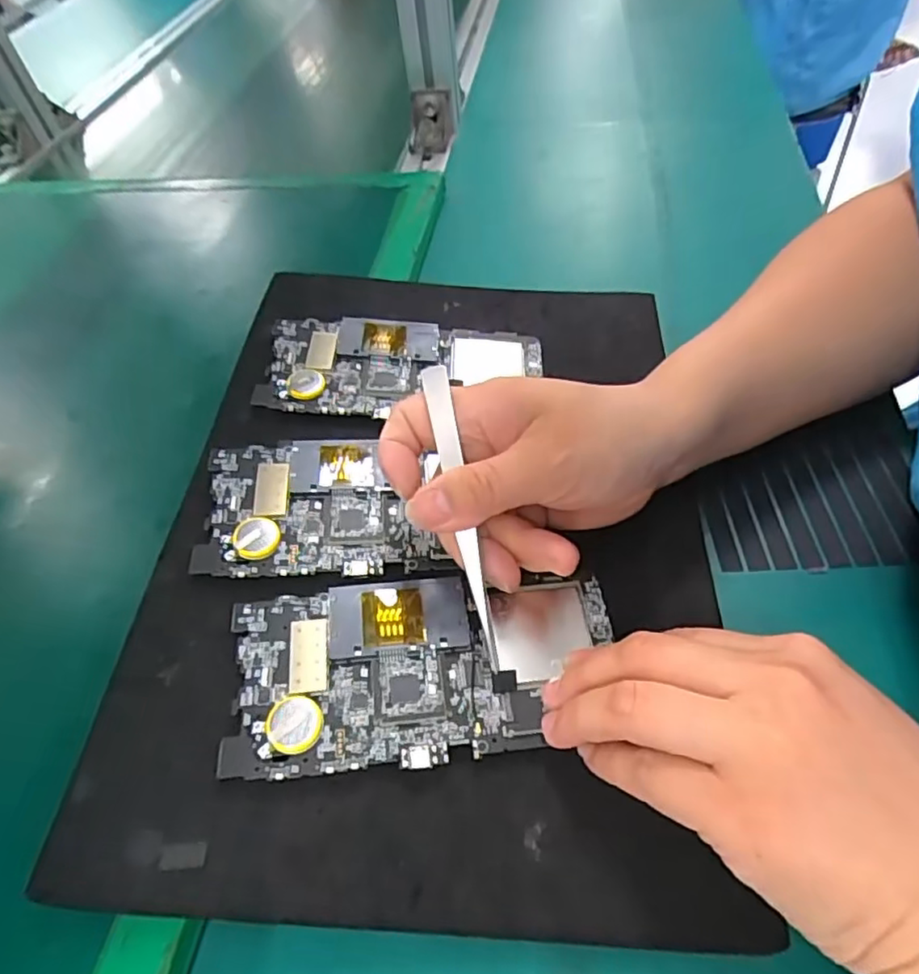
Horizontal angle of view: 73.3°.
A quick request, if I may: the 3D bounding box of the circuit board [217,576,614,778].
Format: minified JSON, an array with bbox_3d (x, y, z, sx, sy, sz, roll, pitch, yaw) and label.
[{"bbox_3d":[-0.013,0.072,0.249,0.150,0.012,0.072,-6,54,-3],"label":"circuit board"}]

